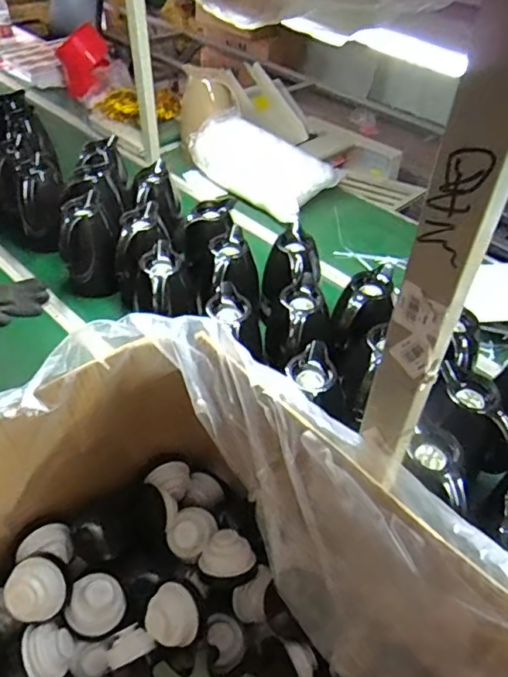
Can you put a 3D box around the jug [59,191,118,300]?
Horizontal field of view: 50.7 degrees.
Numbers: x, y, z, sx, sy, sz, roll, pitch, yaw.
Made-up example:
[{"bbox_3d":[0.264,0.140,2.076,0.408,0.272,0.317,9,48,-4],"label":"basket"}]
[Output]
[{"bbox_3d":[-0.364,-0.200,1.180,0.113,0.186,0.124,-11,47,-14],"label":"jug"}]

